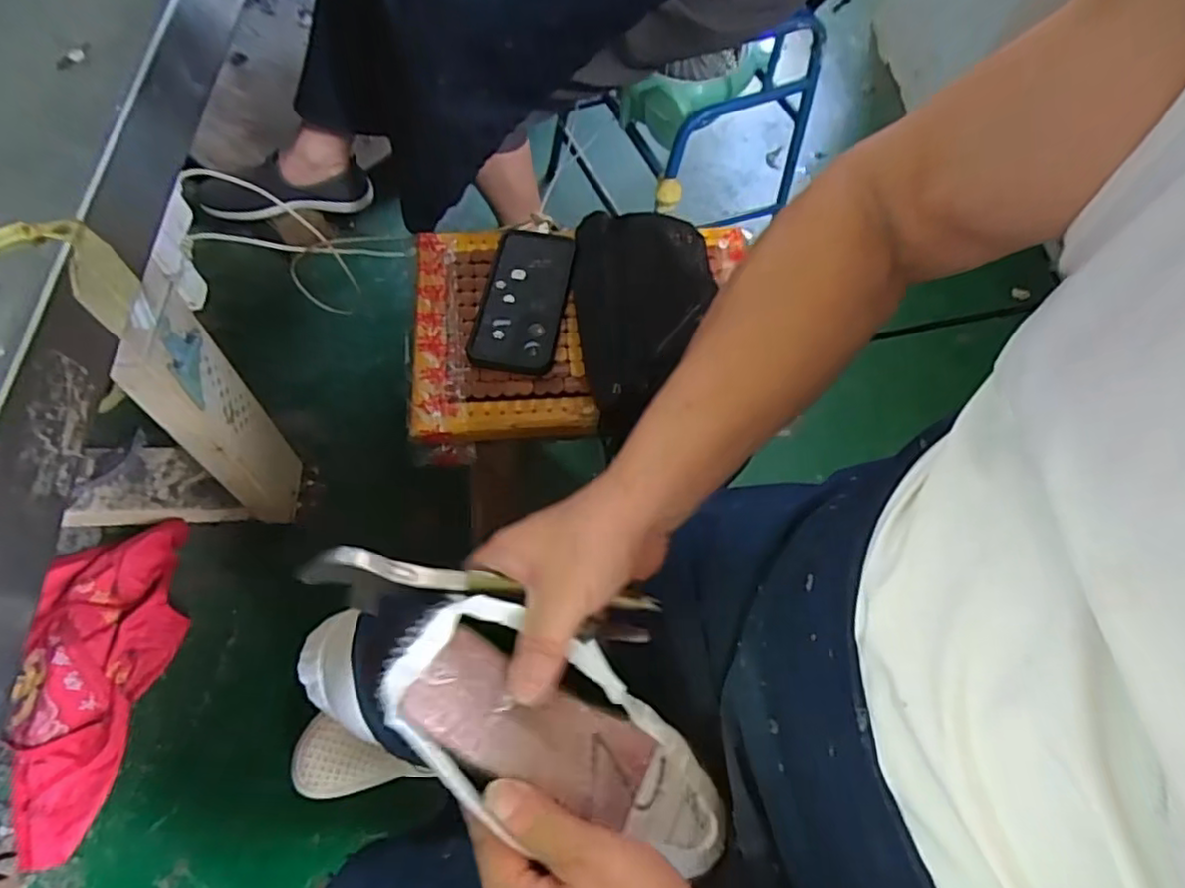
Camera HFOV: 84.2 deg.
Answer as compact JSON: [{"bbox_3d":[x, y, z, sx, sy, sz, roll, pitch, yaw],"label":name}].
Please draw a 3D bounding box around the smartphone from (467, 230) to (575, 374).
[{"bbox_3d":[-0.070,-0.143,0.648,0.082,0.018,0.170,9,61,1],"label":"smartphone"}]

